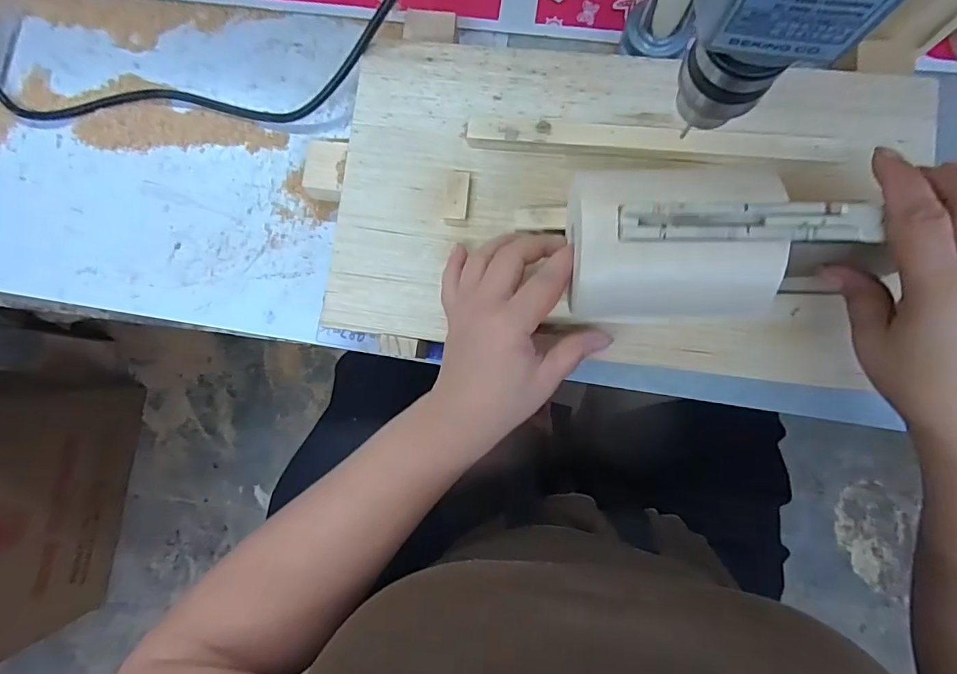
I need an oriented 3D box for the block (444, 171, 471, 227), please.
[{"bbox_3d":[-0.014,-0.094,0.338,0.016,0.009,0.036,4,84,4],"label":"block"}]

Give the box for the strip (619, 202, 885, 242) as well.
[{"bbox_3d":[0.130,-0.056,0.240,0.120,0.004,0.018,1,84,4],"label":"strip"}]

